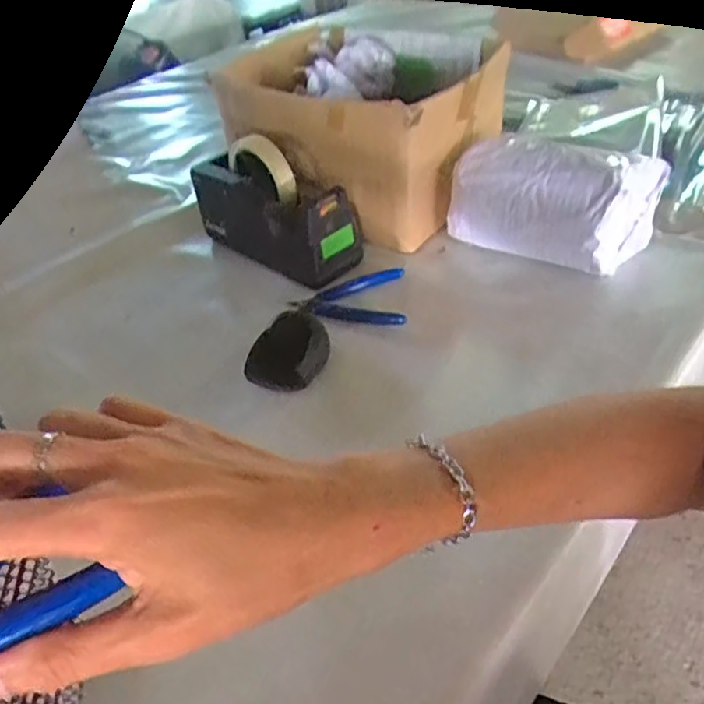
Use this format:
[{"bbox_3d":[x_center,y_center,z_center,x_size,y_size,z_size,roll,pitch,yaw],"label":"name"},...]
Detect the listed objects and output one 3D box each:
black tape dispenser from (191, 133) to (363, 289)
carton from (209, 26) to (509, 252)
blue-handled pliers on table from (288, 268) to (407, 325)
[{"bbox_3d":[-0.082,-0.164,0.688,0.195,0.120,0.090,28,51,34],"label":"black tape dispenser"},{"bbox_3d":[0.011,-0.275,0.771,0.260,0.173,0.319,-33,47,-27],"label":"carton"},{"bbox_3d":[-0.001,-0.059,0.639,0.115,0.009,0.092,1,41,9],"label":"blue-handled pliers on table"}]

